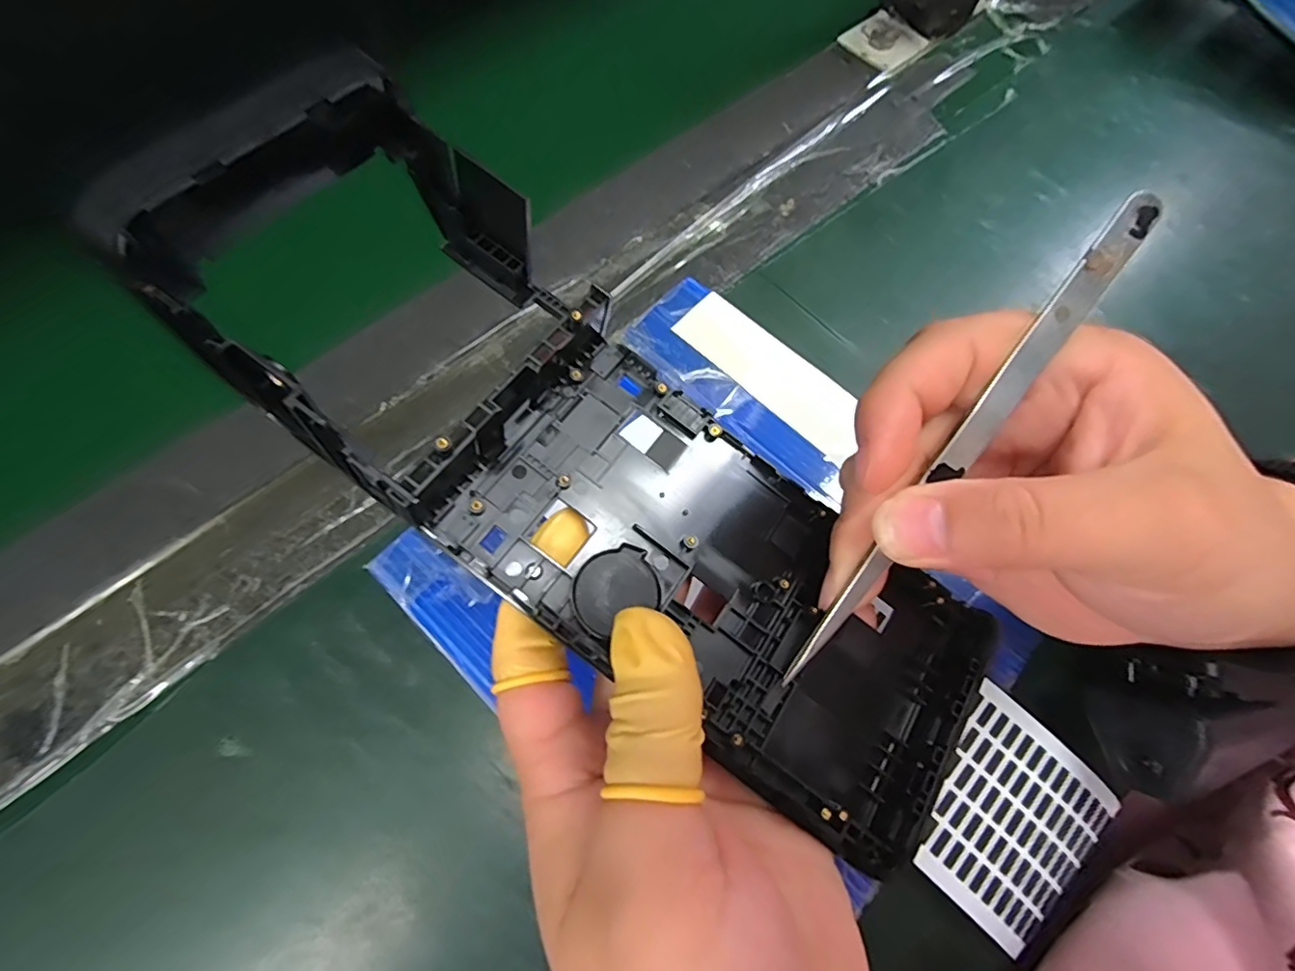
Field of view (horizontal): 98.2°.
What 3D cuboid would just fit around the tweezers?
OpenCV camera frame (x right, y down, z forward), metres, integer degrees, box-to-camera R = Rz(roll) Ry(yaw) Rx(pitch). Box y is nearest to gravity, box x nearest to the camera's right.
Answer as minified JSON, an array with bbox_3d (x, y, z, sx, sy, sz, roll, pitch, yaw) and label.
[{"bbox_3d":[0.072,-0.007,0.129,0.008,0.006,0.130,36,98,12],"label":"tweezers"}]

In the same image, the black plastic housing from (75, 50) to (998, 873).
[{"bbox_3d":[-0.008,-0.003,0.142,0.217,0.040,0.080,42,73,-6],"label":"black plastic housing"}]

